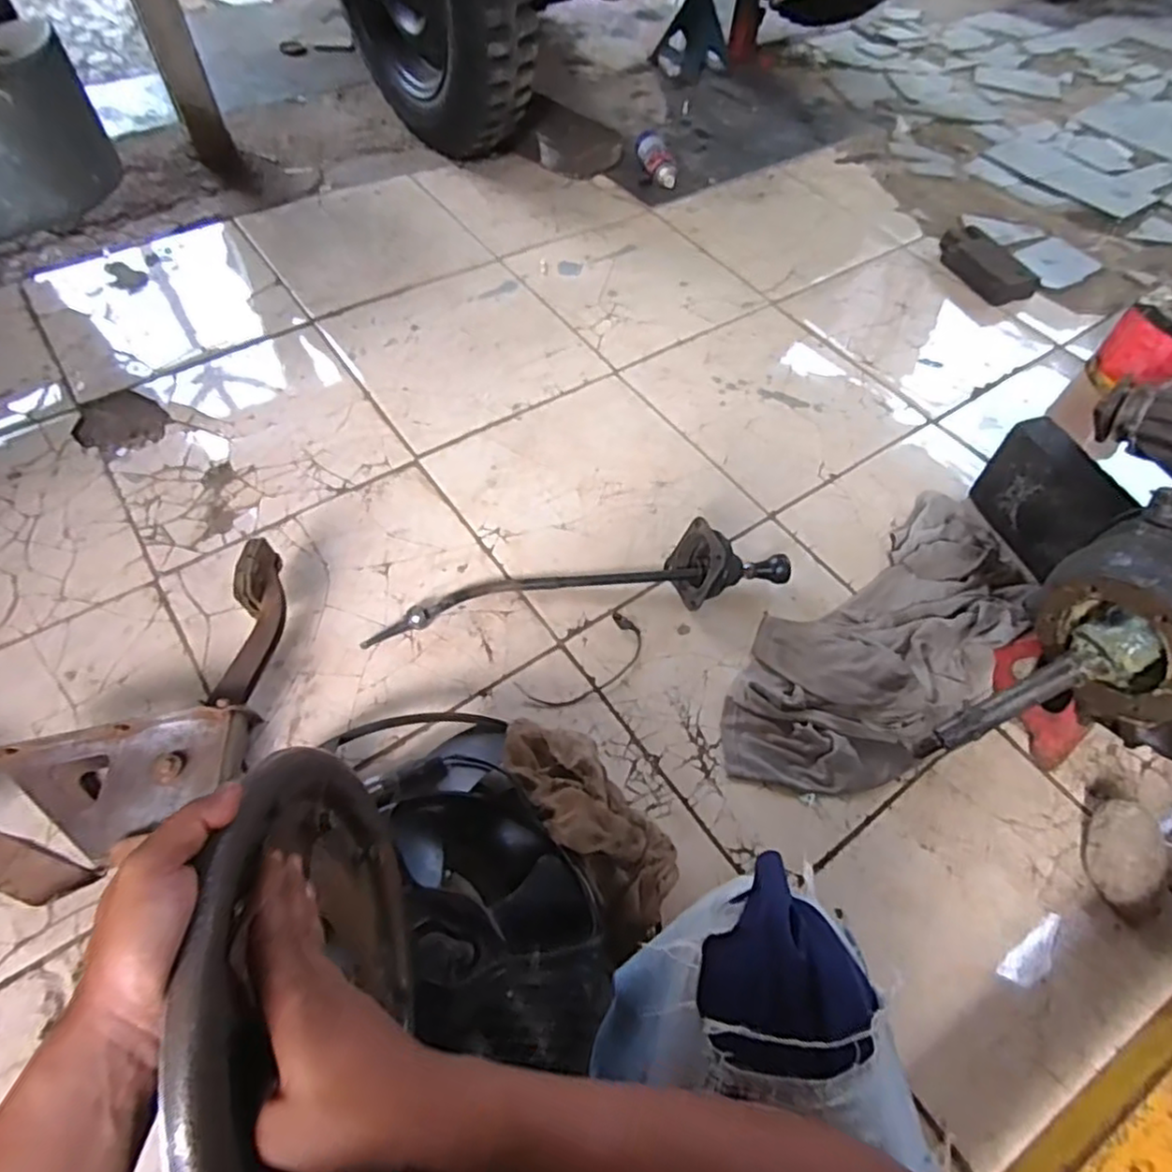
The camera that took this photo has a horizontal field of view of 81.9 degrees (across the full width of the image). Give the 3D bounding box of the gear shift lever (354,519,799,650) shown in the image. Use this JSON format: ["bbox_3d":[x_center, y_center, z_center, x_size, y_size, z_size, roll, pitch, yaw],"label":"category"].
[{"bbox_3d":[-0.001,-0.010,0.939,0.597,0.094,0.114,-7,60,-9],"label":"gear shift lever"}]

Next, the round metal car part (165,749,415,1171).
[{"bbox_3d":[-0.159,0.253,0.414,0.048,0.271,0.279,-6,61,-6],"label":"round metal car part"}]

